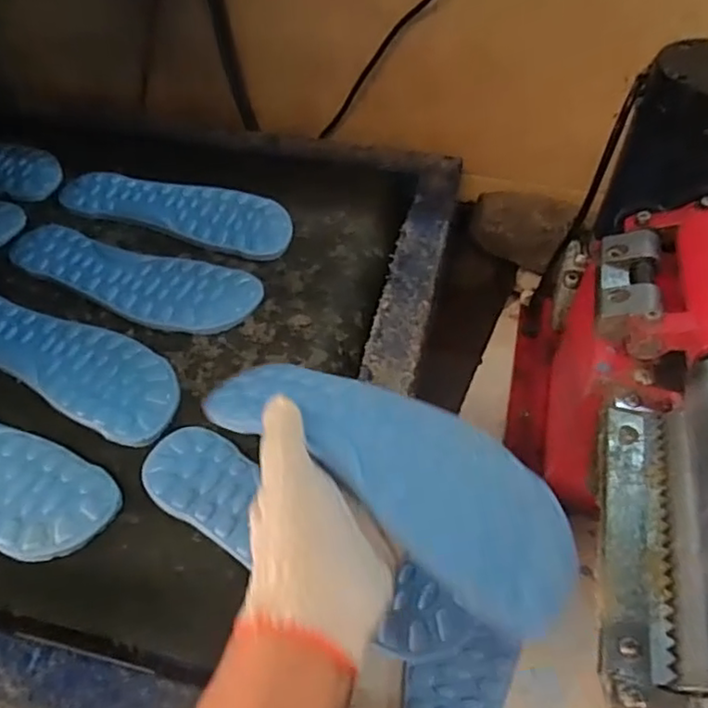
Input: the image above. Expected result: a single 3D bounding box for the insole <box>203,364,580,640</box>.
[{"bbox_3d":[0.018,0.058,0.365,0.237,0.029,0.078,31,59,27],"label":"insole"}]

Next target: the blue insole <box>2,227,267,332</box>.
[{"bbox_3d":[-0.212,-0.071,0.586,0.255,0.013,0.078,16,54,14],"label":"blue insole"}]

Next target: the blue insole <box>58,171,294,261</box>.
[{"bbox_3d":[-0.179,-0.151,0.645,0.251,0.013,0.079,16,54,14],"label":"blue insole"}]

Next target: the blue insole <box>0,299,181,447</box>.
[{"bbox_3d":[-0.251,0.001,0.530,0.250,0.008,0.074,23,56,18],"label":"blue insole"}]

